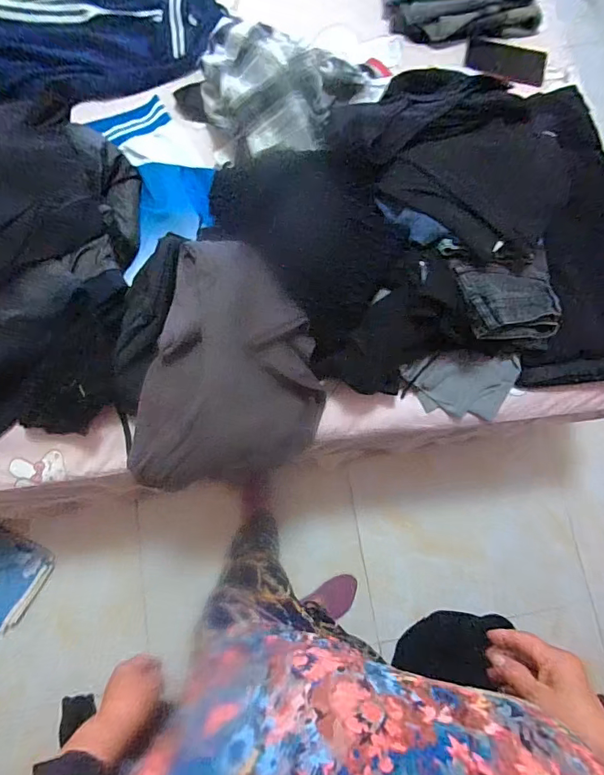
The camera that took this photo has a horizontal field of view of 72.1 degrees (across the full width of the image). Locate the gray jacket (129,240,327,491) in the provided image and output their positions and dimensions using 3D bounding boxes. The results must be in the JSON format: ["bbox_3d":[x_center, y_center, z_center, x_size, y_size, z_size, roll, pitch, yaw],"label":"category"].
[{"bbox_3d":[-0.100,-0.012,0.704,0.271,0.152,0.379,13,79,1],"label":"gray jacket"}]

